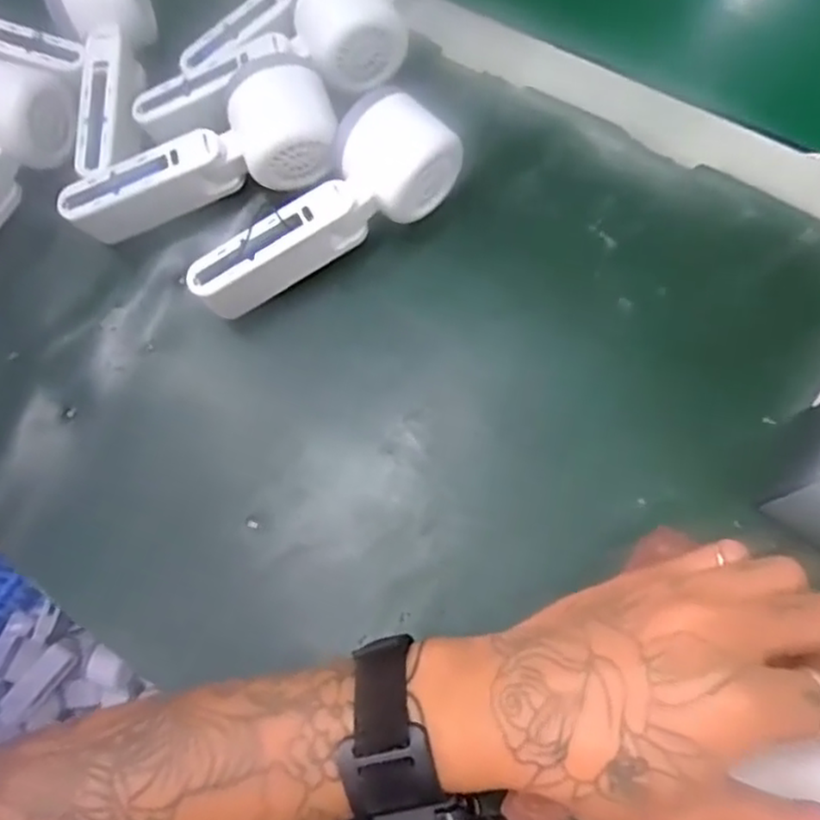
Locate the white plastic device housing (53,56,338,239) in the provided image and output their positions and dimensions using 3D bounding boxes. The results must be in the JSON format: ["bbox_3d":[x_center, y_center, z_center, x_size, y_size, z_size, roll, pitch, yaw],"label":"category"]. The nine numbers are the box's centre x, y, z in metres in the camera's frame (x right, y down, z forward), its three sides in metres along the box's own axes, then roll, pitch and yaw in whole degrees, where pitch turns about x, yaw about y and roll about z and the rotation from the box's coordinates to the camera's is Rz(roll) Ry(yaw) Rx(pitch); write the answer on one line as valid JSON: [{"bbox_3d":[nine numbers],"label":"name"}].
[{"bbox_3d":[-0.124,-0.148,0.413,0.166,0.052,0.061,-23,66,6],"label":"white plastic device housing"}]

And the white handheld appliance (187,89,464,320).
[{"bbox_3d":[-0.049,-0.112,0.398,0.170,0.054,0.053,-37,69,2],"label":"white handheld appliance"}]

